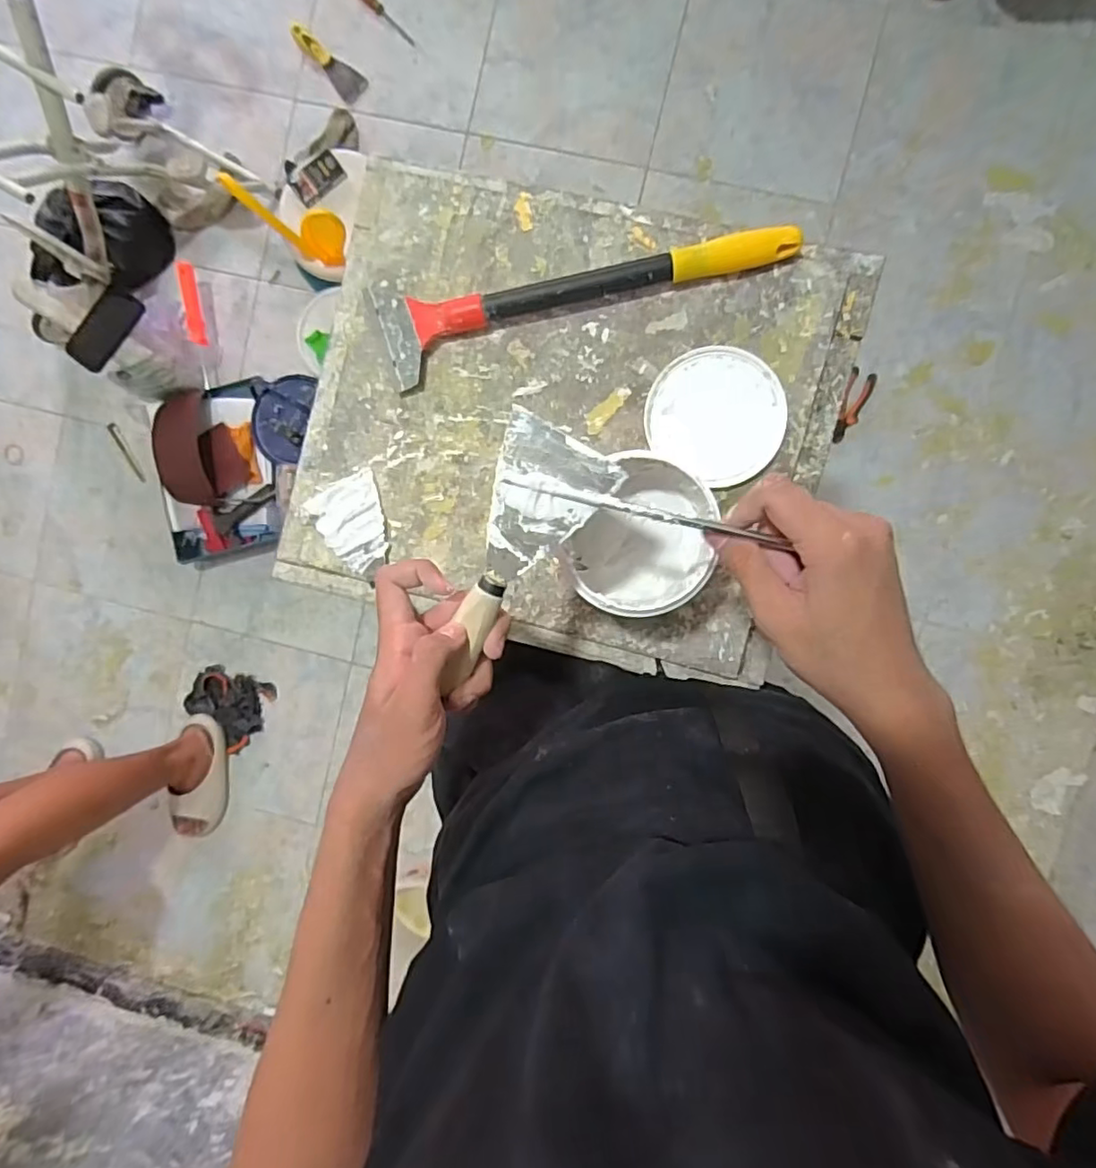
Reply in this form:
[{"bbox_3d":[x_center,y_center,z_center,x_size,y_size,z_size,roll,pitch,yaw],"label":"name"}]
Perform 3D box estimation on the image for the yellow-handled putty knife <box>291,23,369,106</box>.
[{"bbox_3d":[-0.509,-1.200,1.392,0.061,0.015,0.232,-44,89,5],"label":"yellow-handled putty knife"}]

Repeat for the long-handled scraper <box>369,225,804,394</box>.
[{"bbox_3d":[0.026,-0.234,0.494,0.342,0.024,0.081,-9,92,5],"label":"long-handled scraper"}]

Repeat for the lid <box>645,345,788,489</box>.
[{"bbox_3d":[0.141,-0.141,0.500,0.109,0.012,0.098,33,95,3],"label":"lid"}]

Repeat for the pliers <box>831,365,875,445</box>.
[{"bbox_3d":[0.630,-0.369,1.256,0.056,0.026,0.153,22,92,7],"label":"pliers"}]

